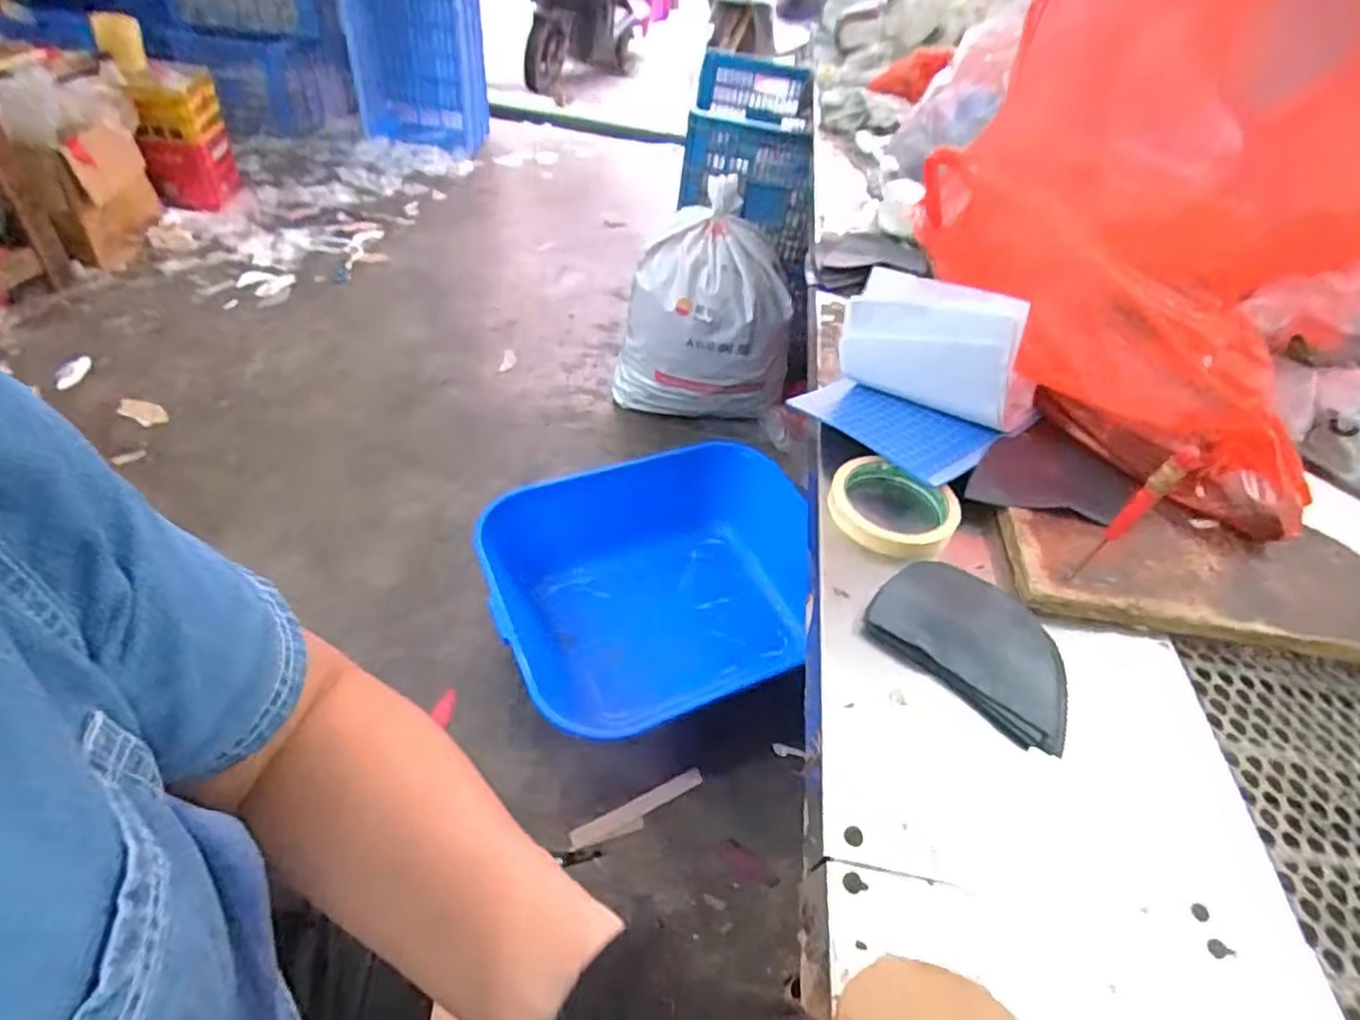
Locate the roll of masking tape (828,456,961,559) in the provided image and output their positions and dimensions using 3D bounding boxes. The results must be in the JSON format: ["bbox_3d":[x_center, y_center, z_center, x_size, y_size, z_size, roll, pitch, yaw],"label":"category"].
[{"bbox_3d":[0.158,-0.004,0.514,0.081,0.028,0.095,-6,47,-14],"label":"roll of masking tape"}]

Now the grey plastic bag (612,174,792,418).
[{"bbox_3d":[0.053,-0.433,1.594,0.376,0.456,0.267,-1,46,-10],"label":"grey plastic bag"}]

